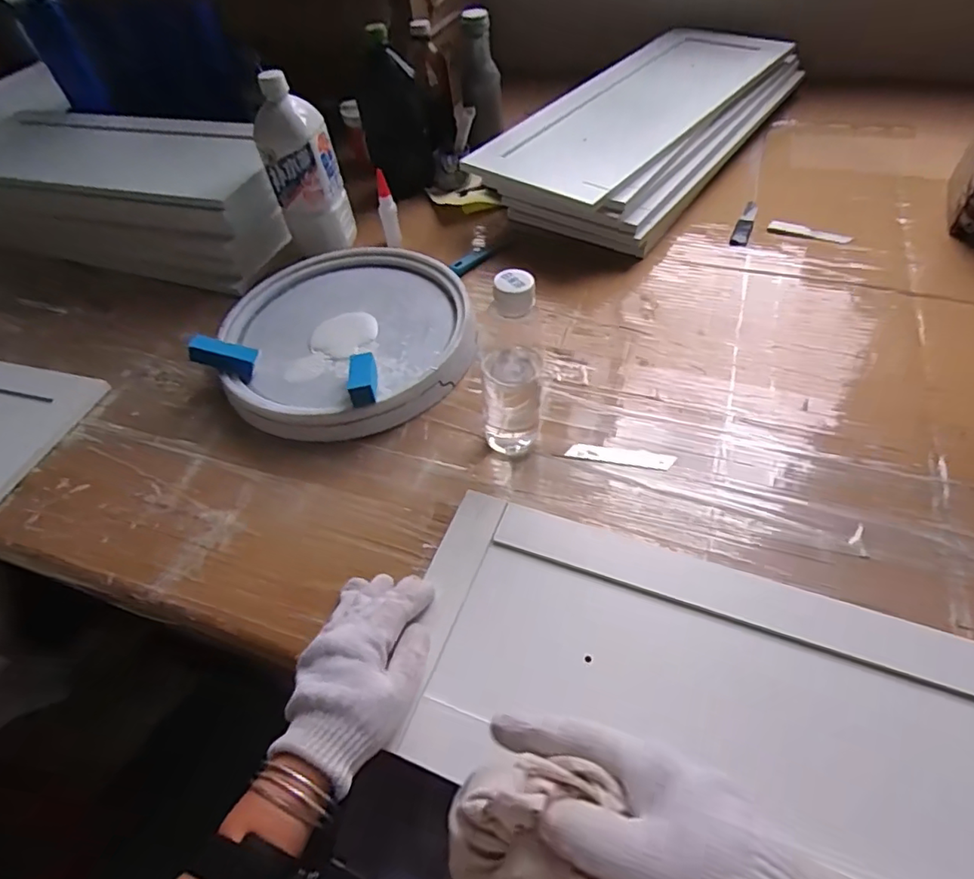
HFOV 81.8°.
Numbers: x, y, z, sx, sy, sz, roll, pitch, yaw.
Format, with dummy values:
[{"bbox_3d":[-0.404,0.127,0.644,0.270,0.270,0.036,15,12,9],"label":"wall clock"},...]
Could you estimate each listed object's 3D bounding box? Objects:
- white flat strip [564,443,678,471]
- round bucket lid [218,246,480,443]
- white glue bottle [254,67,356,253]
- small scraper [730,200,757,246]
[{"bbox_3d":[0.130,0.017,0.549,0.100,0.004,0.019,8,52,11],"label":"white flat strip"},{"bbox_3d":[-0.159,-0.127,0.658,0.275,0.049,0.289,-2,51,3],"label":"round bucket lid"},{"bbox_3d":[-0.237,-0.347,0.729,0.078,0.201,0.068,4,52,8],"label":"white glue bottle"},{"bbox_3d":[0.368,-0.309,0.798,0.023,0.004,0.125,19,55,19],"label":"small scraper"}]

